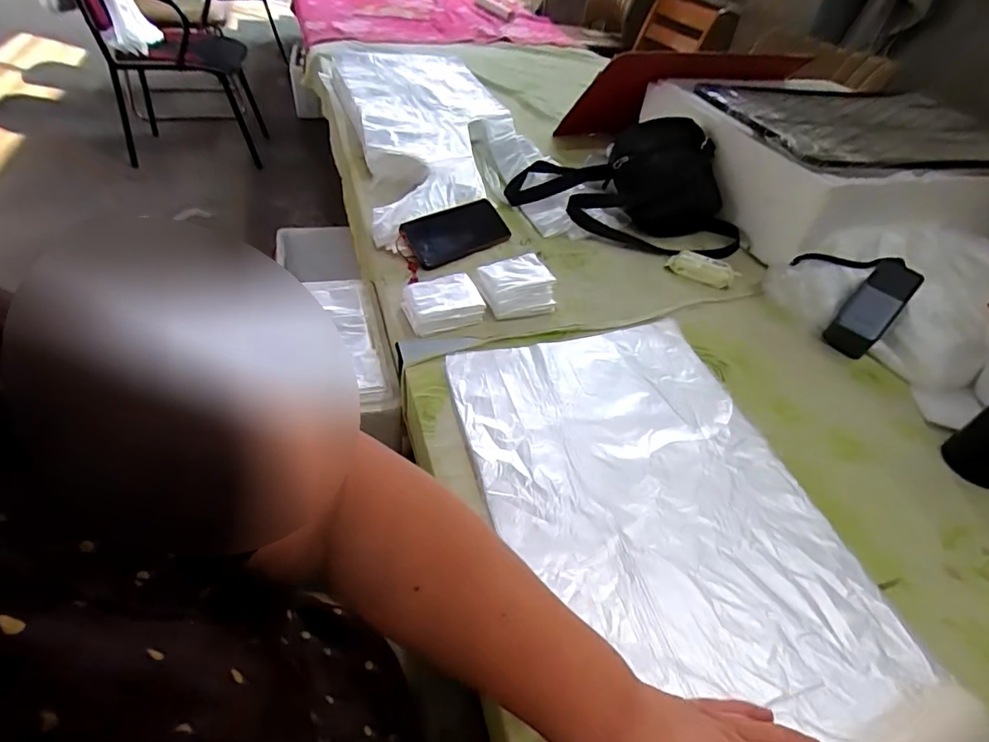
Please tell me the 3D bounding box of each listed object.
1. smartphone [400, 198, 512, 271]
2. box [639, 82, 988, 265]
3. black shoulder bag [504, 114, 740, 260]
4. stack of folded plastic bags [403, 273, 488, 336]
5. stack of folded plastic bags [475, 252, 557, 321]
[{"bbox_3d":[-0.053,-0.210,0.777,0.165,0.017,0.086,-27,81,-23],"label":"smartphone"},{"bbox_3d":[0.579,-0.359,0.893,0.473,0.175,0.429,-6,46,-13],"label":"box"},{"bbox_3d":[0.219,-0.310,0.833,0.380,0.136,0.195,22,46,15],"label":"black shoulder bag"},{"bbox_3d":[-0.066,-0.086,0.652,0.093,0.034,0.078,-9,47,-17],"label":"stack of folded plastic bags"},{"bbox_3d":[0.026,-0.110,0.666,0.093,0.042,0.080,-9,46,-16],"label":"stack of folded plastic bags"}]

